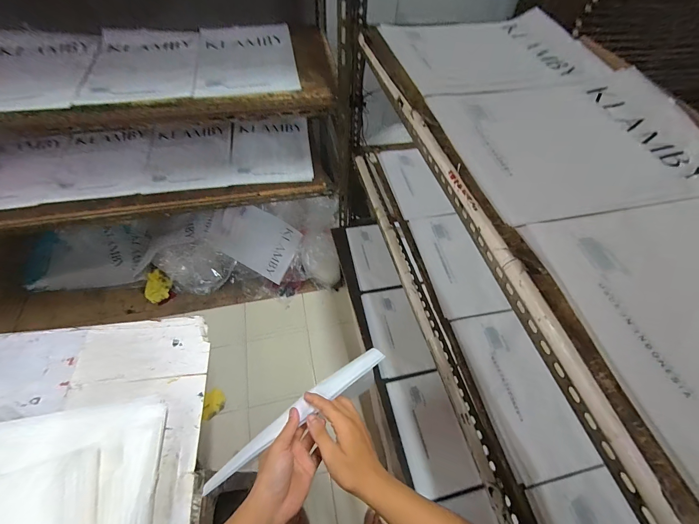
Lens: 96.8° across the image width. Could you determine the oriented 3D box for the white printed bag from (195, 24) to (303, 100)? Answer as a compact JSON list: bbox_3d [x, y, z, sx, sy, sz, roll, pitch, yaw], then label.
[{"bbox_3d":[-0.328,-0.652,0.988,0.297,0.032,0.419,-8,57,-9],"label":"white printed bag"}]

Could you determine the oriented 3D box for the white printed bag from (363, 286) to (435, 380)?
[{"bbox_3d":[0.155,0.231,1.066,0.166,0.031,0.308,-10,57,-10],"label":"white printed bag"}]

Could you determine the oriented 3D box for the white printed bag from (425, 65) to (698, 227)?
[{"bbox_3d":[0.374,-0.204,0.499,0.415,0.033,0.296,-9,57,-9],"label":"white printed bag"}]

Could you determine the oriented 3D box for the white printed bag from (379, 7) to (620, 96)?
[{"bbox_3d":[0.300,-0.451,0.662,0.388,0.039,0.311,-9,57,-9],"label":"white printed bag"}]

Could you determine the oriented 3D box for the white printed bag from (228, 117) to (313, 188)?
[{"bbox_3d":[-0.310,-0.441,1.227,0.307,0.057,0.339,-6,56,-7],"label":"white printed bag"}]

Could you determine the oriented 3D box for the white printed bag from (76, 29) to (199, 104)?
[{"bbox_3d":[-0.626,-0.599,0.937,0.308,0.031,0.392,-8,56,-8],"label":"white printed bag"}]

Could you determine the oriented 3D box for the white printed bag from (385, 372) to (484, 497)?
[{"bbox_3d":[0.234,0.490,0.902,0.172,0.036,0.302,-9,57,-9],"label":"white printed bag"}]

